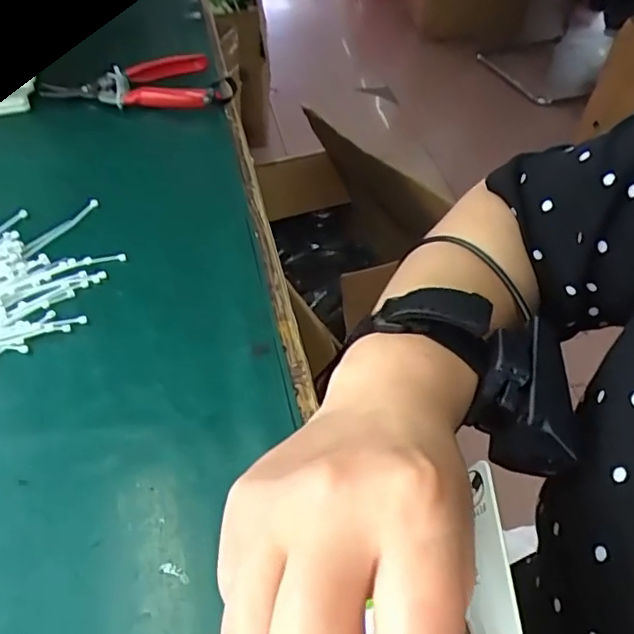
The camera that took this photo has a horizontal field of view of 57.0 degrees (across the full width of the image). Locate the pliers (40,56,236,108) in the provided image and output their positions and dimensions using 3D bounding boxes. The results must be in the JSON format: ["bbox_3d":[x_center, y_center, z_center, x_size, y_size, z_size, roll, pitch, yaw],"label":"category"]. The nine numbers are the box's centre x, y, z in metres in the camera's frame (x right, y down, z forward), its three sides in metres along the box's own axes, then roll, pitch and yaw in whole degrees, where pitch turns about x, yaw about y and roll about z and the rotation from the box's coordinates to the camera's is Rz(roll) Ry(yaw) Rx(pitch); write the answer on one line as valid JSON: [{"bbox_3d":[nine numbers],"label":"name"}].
[{"bbox_3d":[-0.169,-0.229,0.570,0.175,0.029,0.079,1,47,-6],"label":"pliers"}]

